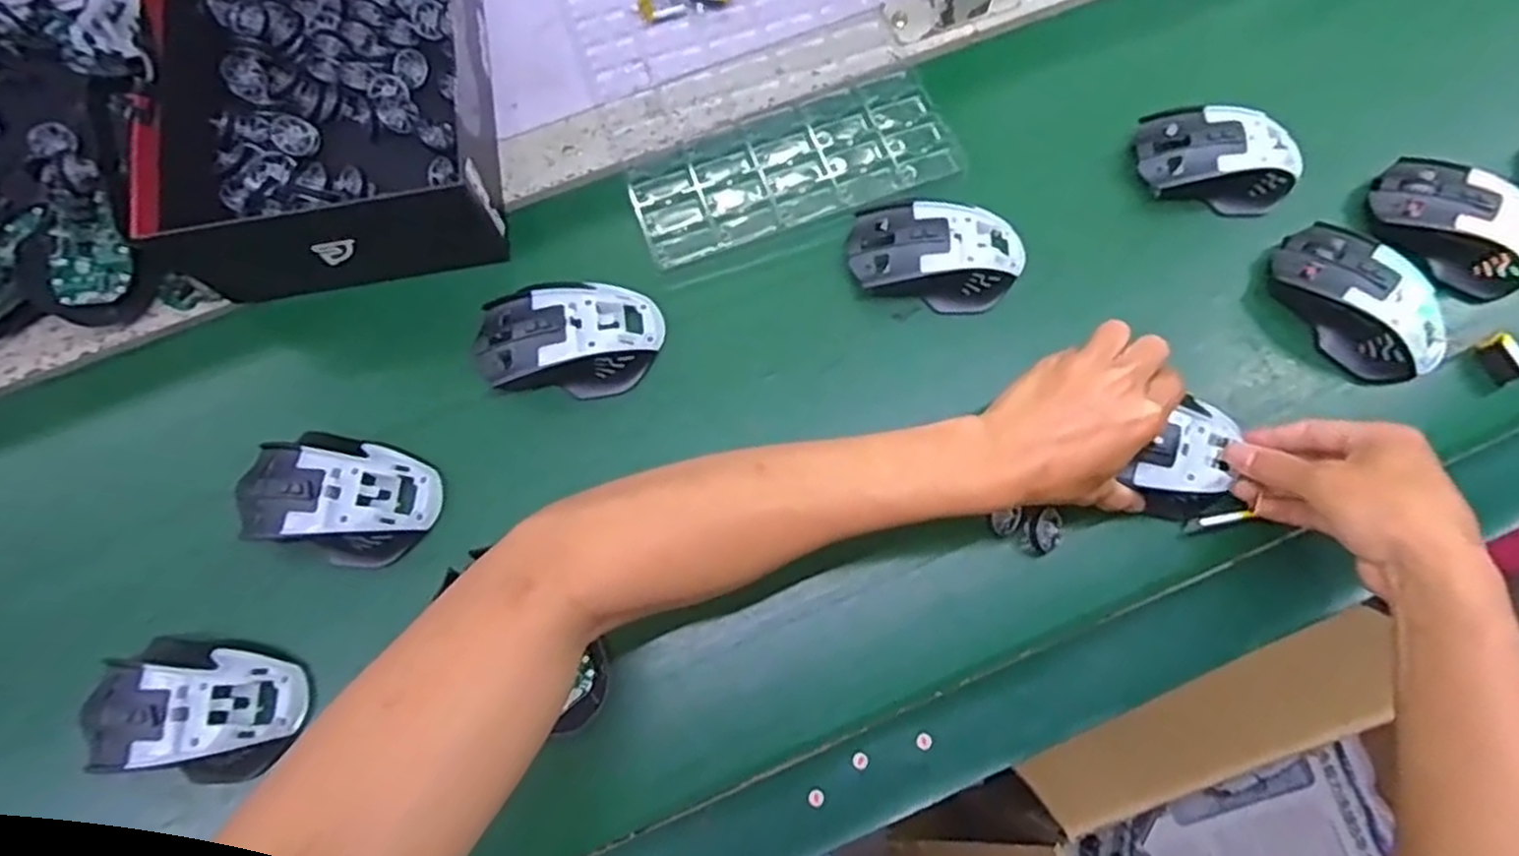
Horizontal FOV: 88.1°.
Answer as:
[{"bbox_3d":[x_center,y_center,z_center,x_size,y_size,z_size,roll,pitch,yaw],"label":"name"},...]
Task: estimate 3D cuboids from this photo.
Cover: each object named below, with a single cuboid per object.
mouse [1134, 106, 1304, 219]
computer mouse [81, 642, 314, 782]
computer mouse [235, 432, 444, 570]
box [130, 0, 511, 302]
[{"bbox_3d":[0.316,-0.183,0.545,0.106,0.048,0.061,14,74,2],"label":"mouse"},{"bbox_3d":[-0.315,0.155,0.434,0.117,0.039,0.069,4,74,-1],"label":"computer mouse"},{"bbox_3d":[-0.254,0.040,0.467,0.116,0.036,0.073,14,74,2],"label":"computer mouse"},{"bbox_3d":[-0.280,-0.225,0.513,0.193,0.077,0.255,-11,75,-5],"label":"box"}]

